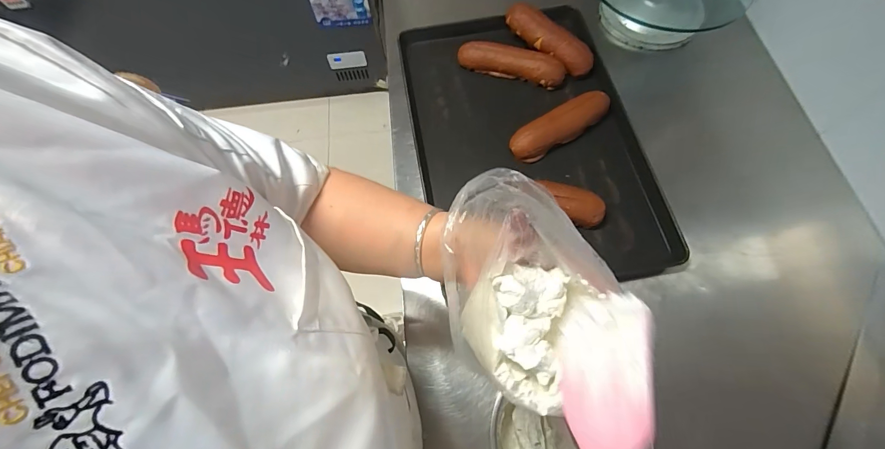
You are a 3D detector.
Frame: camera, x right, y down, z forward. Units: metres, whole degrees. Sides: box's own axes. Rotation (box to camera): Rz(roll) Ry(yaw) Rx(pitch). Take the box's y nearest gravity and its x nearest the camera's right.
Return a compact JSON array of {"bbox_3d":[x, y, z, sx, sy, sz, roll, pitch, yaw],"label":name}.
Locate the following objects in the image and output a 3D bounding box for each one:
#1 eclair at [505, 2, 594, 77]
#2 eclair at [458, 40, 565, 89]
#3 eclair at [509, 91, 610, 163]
[{"bbox_3d":[0.212,-0.374,0.762,0.204,0.045,0.055,41,74,18],"label":"eclair"},{"bbox_3d":[0.137,-0.322,0.773,0.212,0.059,0.056,18,69,10],"label":"eclair"},{"bbox_3d":[0.216,-0.186,0.696,0.194,0.039,0.061,-29,69,-10],"label":"eclair"}]

